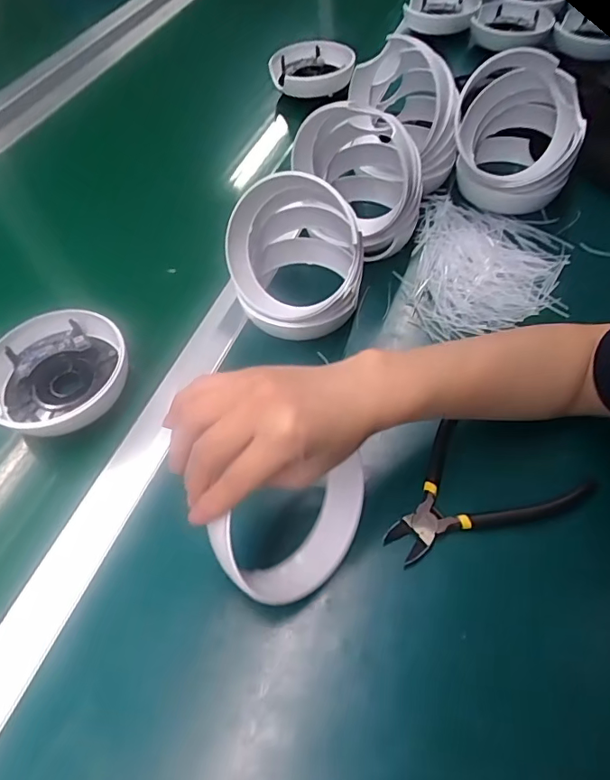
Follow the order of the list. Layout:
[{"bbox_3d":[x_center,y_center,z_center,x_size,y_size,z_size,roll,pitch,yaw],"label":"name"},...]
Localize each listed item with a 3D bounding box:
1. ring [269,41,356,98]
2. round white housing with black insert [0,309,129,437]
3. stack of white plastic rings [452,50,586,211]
[{"bbox_3d":[0.010,-0.451,0.713,0.111,0.038,0.118,-8,55,-1],"label":"ring"},{"bbox_3d":[-0.215,-0.015,0.436,0.095,0.044,0.117,25,61,18],"label":"round white housing with black insert"},{"bbox_3d":[0.223,-0.277,0.535,0.121,0.124,0.121,12,57,10],"label":"stack of white plastic rings"}]

